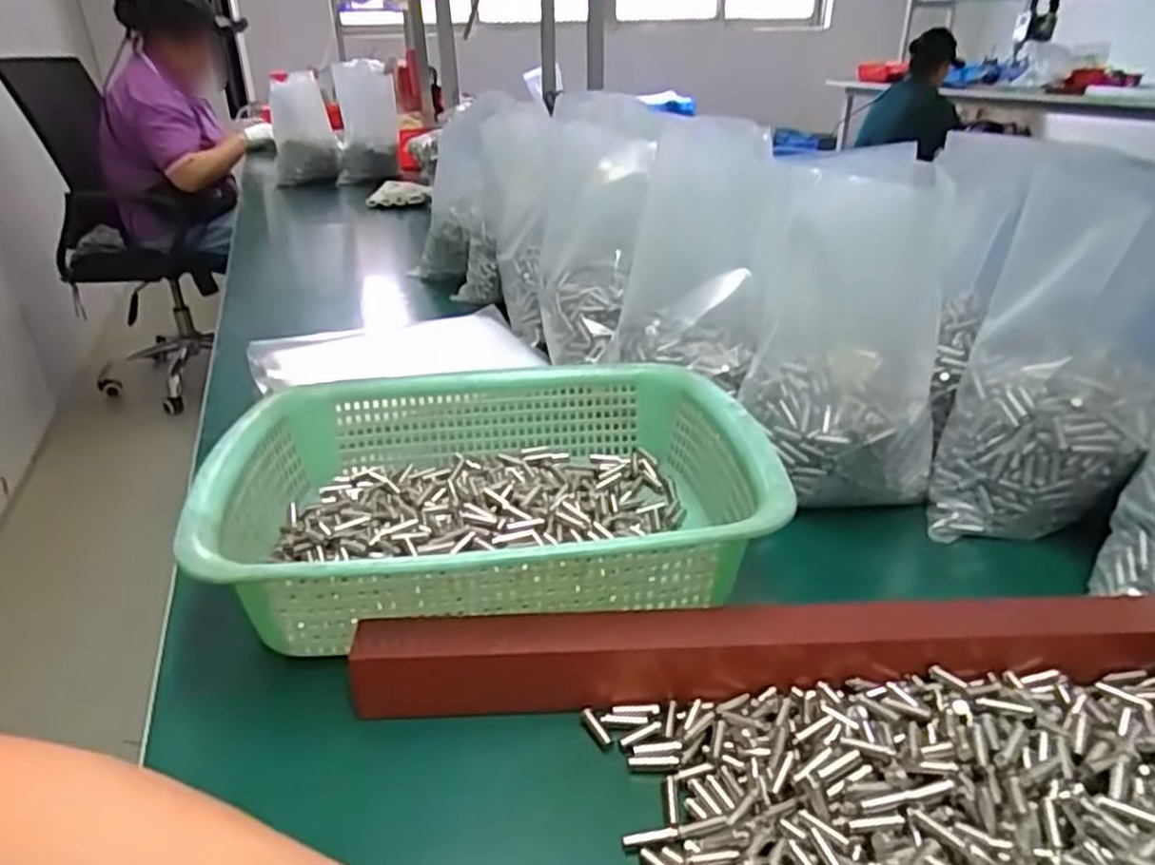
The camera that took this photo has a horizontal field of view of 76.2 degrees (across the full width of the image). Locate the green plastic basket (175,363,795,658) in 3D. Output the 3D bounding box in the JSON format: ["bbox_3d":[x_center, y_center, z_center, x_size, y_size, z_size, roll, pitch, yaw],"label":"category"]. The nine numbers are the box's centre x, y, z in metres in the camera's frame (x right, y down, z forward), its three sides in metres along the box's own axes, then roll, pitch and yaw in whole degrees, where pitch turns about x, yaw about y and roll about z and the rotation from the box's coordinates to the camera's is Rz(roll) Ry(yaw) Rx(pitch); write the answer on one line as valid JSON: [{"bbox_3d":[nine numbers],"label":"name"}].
[{"bbox_3d":[-0.049,0.032,0.436,0.290,0.076,0.223,-5,28,-7],"label":"green plastic basket"}]

